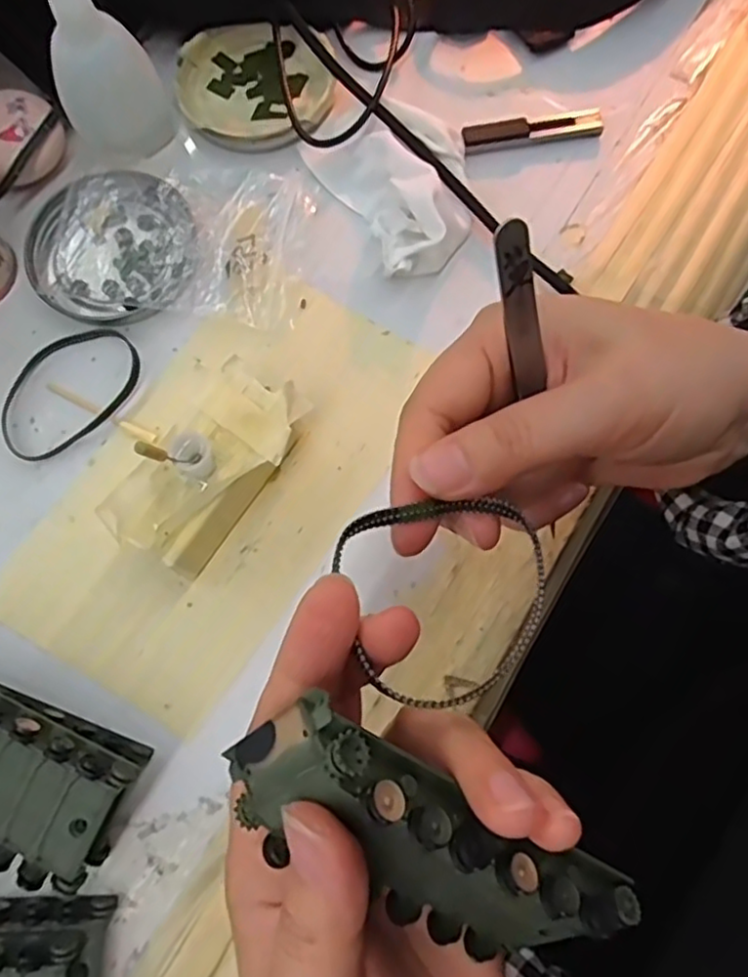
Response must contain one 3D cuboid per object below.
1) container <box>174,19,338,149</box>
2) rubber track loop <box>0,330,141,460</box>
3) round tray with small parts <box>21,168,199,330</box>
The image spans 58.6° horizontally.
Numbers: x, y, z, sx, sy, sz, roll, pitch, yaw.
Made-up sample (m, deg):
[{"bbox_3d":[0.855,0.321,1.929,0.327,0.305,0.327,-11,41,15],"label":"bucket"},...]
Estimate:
[{"bbox_3d":[-0.060,-0.206,0.338,0.078,0.017,0.079,0,75,1],"label":"container"},{"bbox_3d":[-0.139,-0.046,0.302,0.069,0.004,0.049,-34,77,-8],"label":"rubber track loop"},{"bbox_3d":[-0.123,-0.114,0.315,0.080,0.011,0.073,0,75,1],"label":"round tray with small parts"}]

